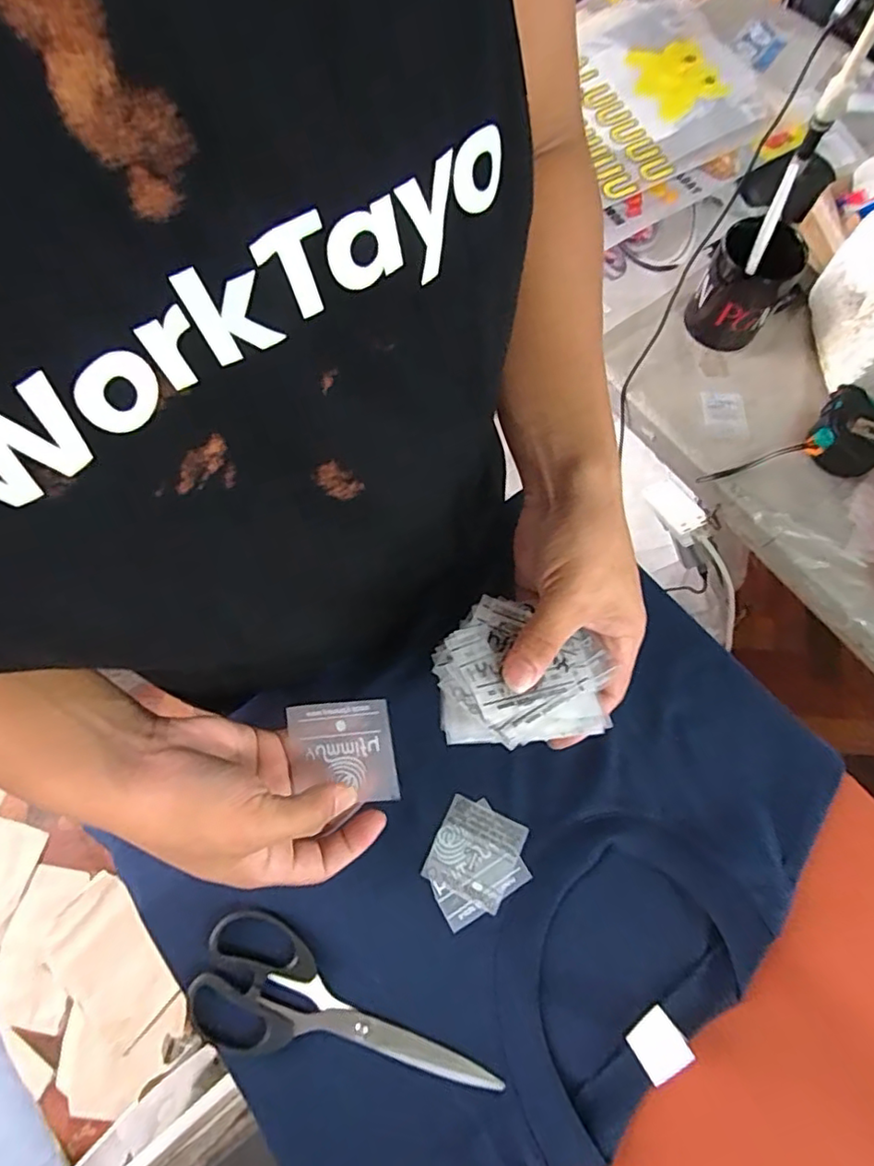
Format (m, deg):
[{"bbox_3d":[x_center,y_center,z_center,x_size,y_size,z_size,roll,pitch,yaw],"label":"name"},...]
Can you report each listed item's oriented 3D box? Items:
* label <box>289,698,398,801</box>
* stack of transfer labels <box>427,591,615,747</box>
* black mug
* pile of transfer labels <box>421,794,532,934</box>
[{"bbox_3d":[-0.055,0.097,0.339,0.064,0.004,0.056,-10,84,16],"label":"label"},{"bbox_3d":[0.046,0.045,0.324,0.093,0.023,0.083,-8,73,-2],"label":"stack of transfer labels"},{"bbox_3d":[0.317,-0.305,0.605,0.095,0.090,0.096,30,75,9],"label":"black mug"},{"bbox_3d":[0.024,0.174,0.361,0.057,0.005,0.068,24,74,7],"label":"pile of transfer labels"}]

